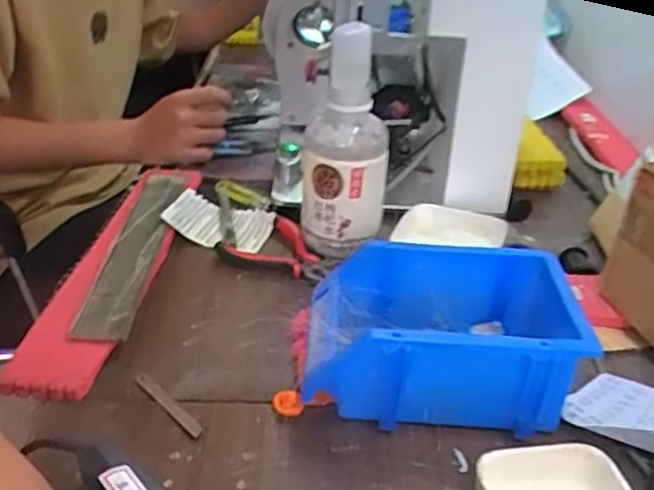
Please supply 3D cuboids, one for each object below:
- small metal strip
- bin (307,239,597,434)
[{"bbox_3d":[-0.109,0.109,0.456,0.010,0.005,0.077,-23,39,-36],"label":"small metal strip"},{"bbox_3d":[0.081,0.062,0.474,0.184,0.078,0.128,5,31,3],"label":"bin"}]

